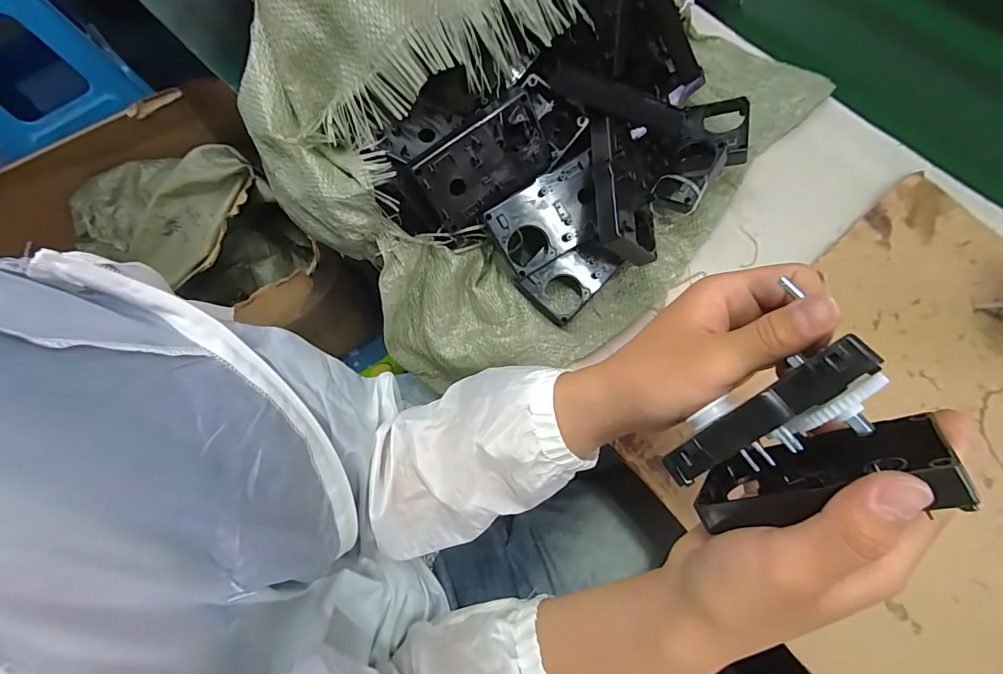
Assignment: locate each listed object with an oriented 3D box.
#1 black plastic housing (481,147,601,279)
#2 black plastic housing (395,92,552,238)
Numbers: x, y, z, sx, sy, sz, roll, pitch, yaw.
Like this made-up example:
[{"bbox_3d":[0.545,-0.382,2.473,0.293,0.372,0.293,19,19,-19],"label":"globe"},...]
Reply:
[{"bbox_3d":[0.038,-0.092,0.339,0.092,0.009,0.061,-29,102,2],"label":"black plastic housing"},{"bbox_3d":[-0.024,-0.126,0.330,0.119,0.062,0.027,-34,39,-2],"label":"black plastic housing"}]

